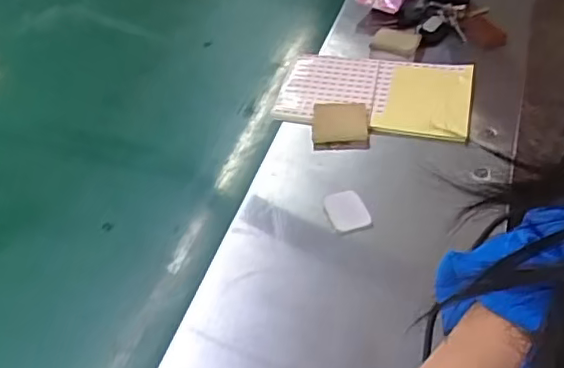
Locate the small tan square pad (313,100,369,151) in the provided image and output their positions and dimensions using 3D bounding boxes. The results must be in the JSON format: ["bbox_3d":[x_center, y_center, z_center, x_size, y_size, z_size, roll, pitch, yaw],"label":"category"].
[{"bbox_3d":[0.063,-0.064,0.639,0.058,0.017,0.059,1,47,2],"label":"small tan square pad"}]

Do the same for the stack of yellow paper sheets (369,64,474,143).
[{"bbox_3d":[0.158,-0.094,0.657,0.098,0.013,0.117,7,46,15],"label":"stack of yellow paper sheets"}]

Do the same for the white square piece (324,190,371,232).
[{"bbox_3d":[0.061,0.024,0.561,0.035,0.004,0.048,-16,45,-8],"label":"white square piece"}]

